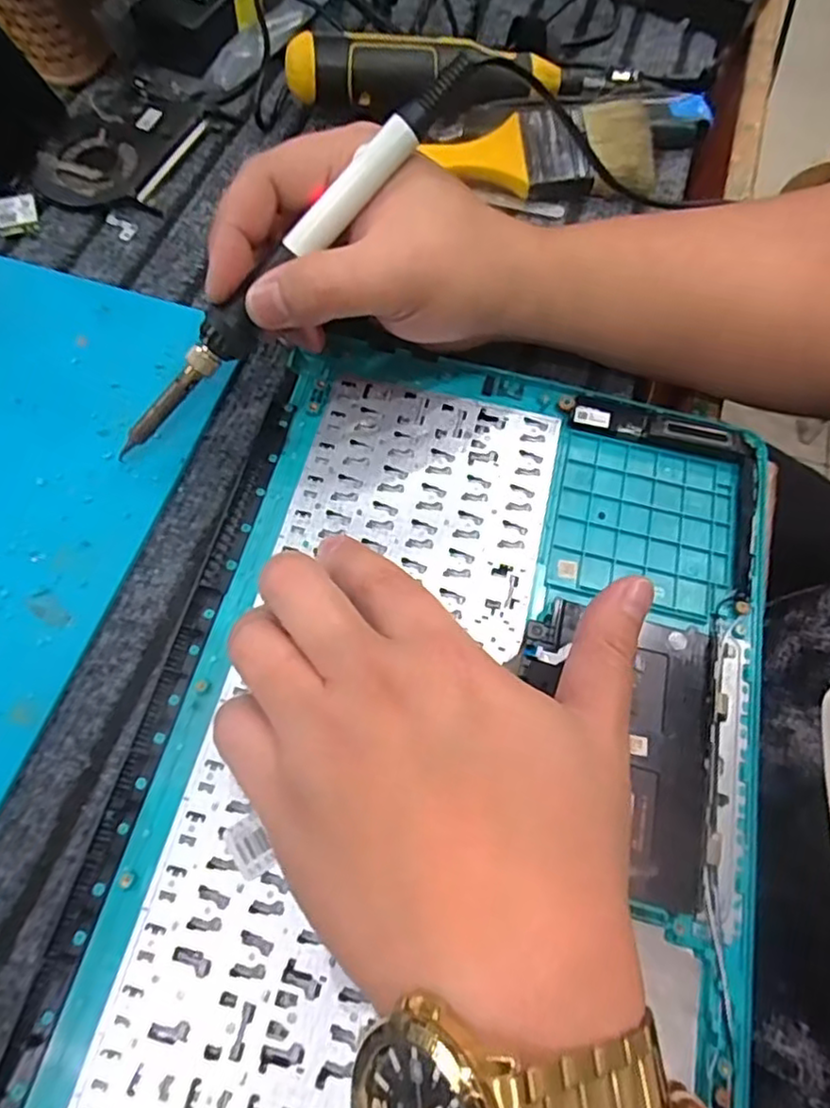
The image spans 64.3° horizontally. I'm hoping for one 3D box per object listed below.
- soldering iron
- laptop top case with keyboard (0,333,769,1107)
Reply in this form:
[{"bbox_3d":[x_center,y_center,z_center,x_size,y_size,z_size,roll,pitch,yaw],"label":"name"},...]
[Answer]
[{"bbox_3d":[-0.063,-0.101,0.261,0.171,0.015,0.014,-44,71,17],"label":"soldering iron"},{"bbox_3d":[0.013,0.074,0.250,0.229,0.009,0.355,14,66,4],"label":"laptop top case with keyboard"}]

